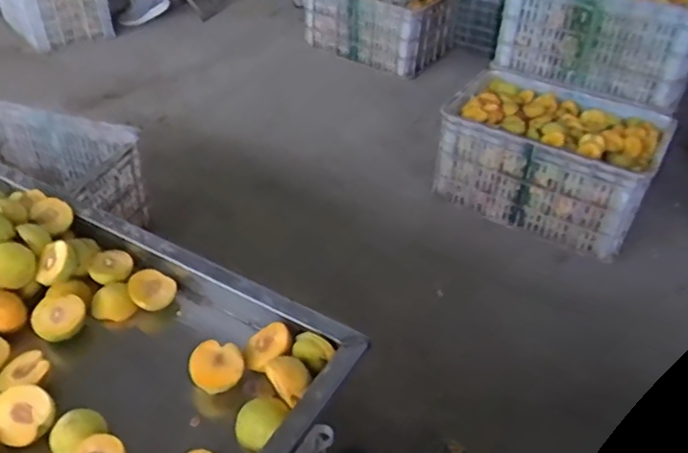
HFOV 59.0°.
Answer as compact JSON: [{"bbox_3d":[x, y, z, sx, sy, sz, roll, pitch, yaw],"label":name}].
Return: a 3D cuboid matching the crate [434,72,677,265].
[{"bbox_3d":[0.523,-0.183,1.584,0.523,0.249,0.351,25,43,26],"label":"crate"}]

